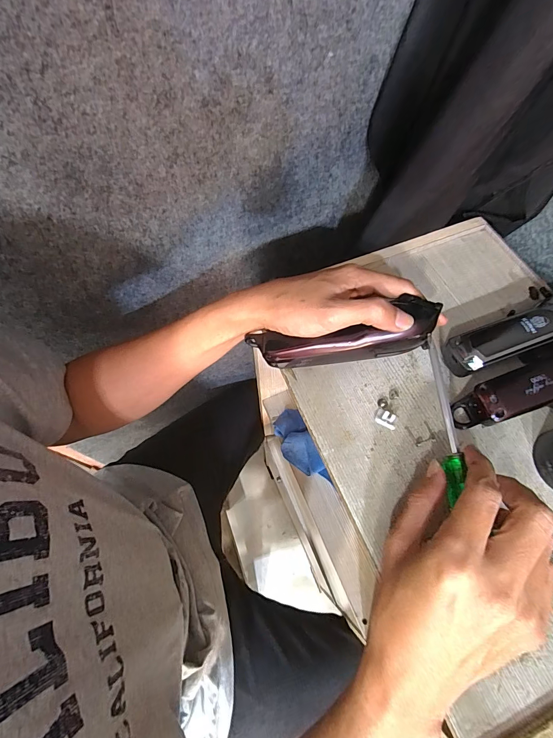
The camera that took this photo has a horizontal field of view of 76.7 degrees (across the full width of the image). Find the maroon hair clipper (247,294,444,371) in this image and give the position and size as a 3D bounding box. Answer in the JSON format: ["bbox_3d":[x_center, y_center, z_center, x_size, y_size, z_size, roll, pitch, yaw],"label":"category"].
[{"bbox_3d":[0.056,-0.028,0.318,0.167,0.034,0.037,-10,63,13],"label":"maroon hair clipper"}]

